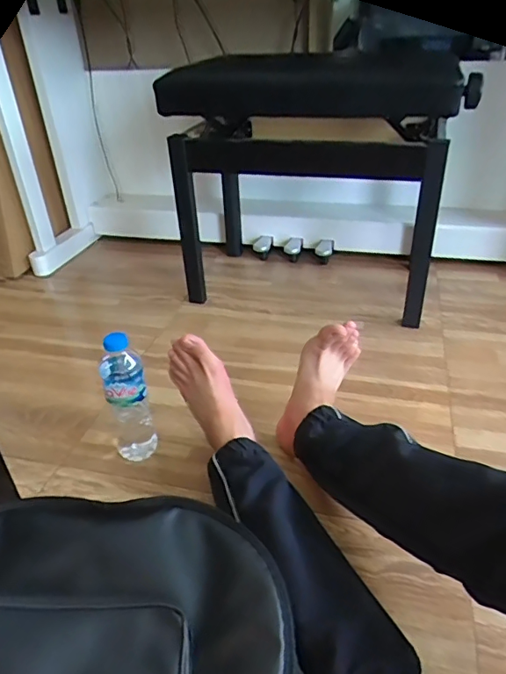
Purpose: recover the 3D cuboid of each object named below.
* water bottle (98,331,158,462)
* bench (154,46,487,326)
[{"bbox_3d":[-0.186,0.095,0.747,0.060,0.209,0.054,-12,35,-15],"label":"water bottle"},{"bbox_3d":[0.098,-0.319,1.124,0.613,0.488,0.362,18,38,27],"label":"bench"}]

